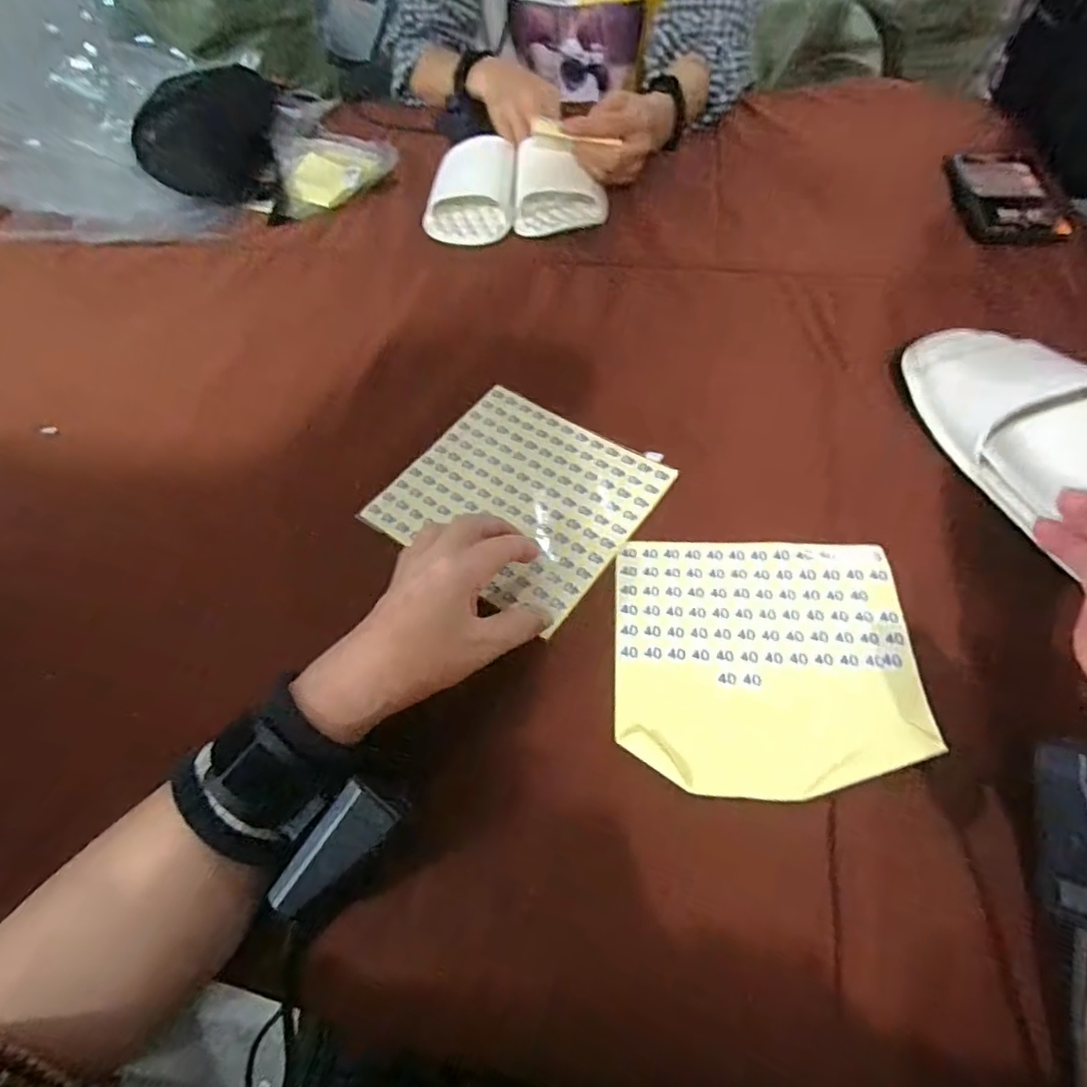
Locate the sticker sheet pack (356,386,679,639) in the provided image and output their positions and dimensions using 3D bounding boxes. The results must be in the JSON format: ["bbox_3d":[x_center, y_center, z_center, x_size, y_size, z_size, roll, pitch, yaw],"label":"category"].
[{"bbox_3d":[-0.016,-0.036,0.418,0.166,0.007,0.156,32,65,21],"label":"sticker sheet pack"}]

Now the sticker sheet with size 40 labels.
[{"bbox_3d":[0.127,0.063,0.339,0.163,0.011,0.154,2,58,5],"label":"sticker sheet with size 40 labels"}]

